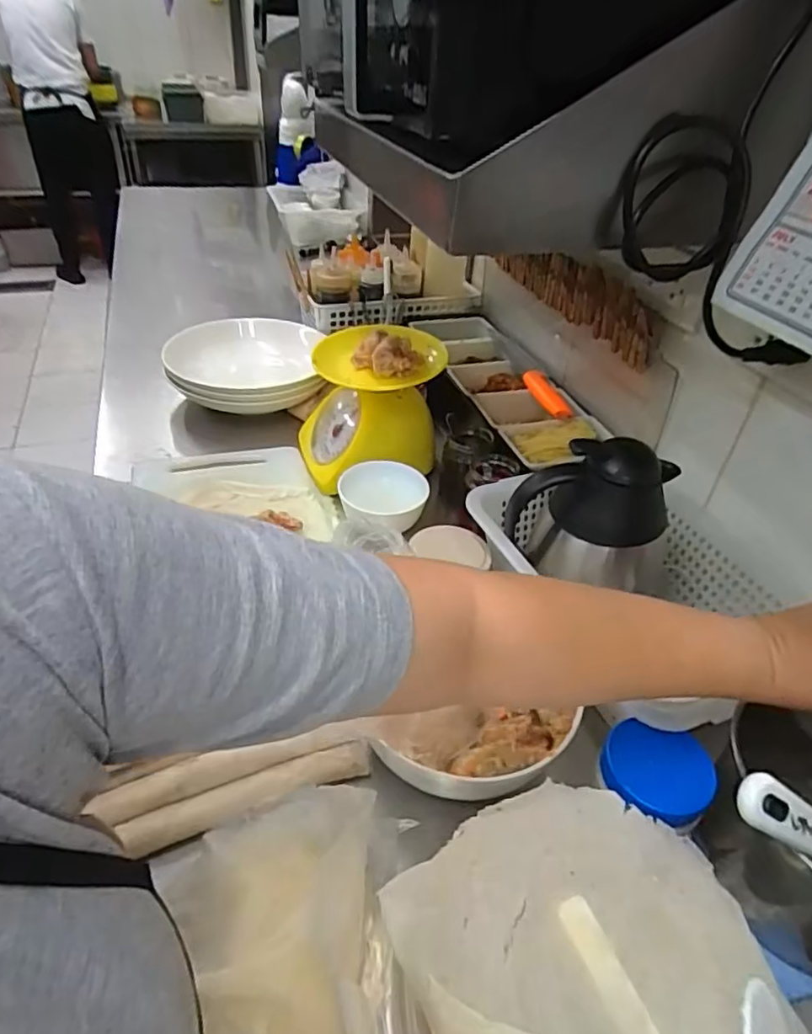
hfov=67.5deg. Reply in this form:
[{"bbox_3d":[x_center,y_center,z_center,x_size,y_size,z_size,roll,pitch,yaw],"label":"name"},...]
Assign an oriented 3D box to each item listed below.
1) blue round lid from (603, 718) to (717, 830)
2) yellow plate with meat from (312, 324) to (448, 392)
[{"bbox_3d":[0.176,0.181,0.426,0.071,0.018,0.063,3,49,21],"label":"blue round lid"},{"bbox_3d":[-0.033,-0.204,0.754,0.161,0.045,0.142,3,39,-2],"label":"yellow plate with meat"}]

